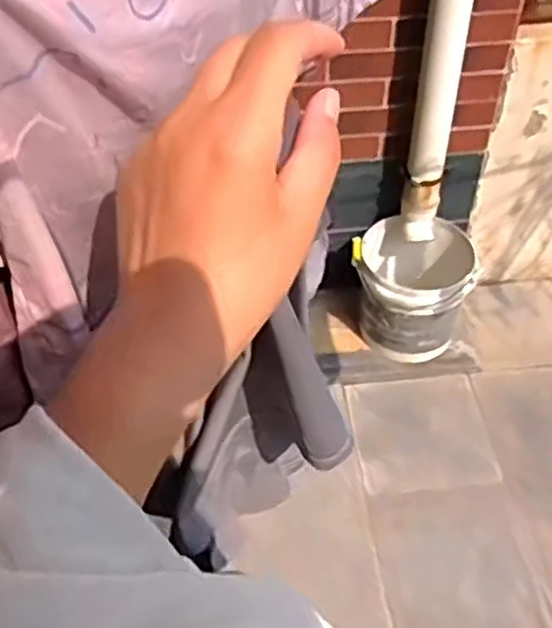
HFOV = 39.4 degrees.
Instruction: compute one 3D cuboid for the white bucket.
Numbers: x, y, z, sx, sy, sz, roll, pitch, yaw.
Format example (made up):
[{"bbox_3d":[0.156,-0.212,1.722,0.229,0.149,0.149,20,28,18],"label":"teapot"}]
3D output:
[{"bbox_3d":[0.302,-0.046,1.763,0.269,0.259,0.223,18,50,16],"label":"white bucket"}]

